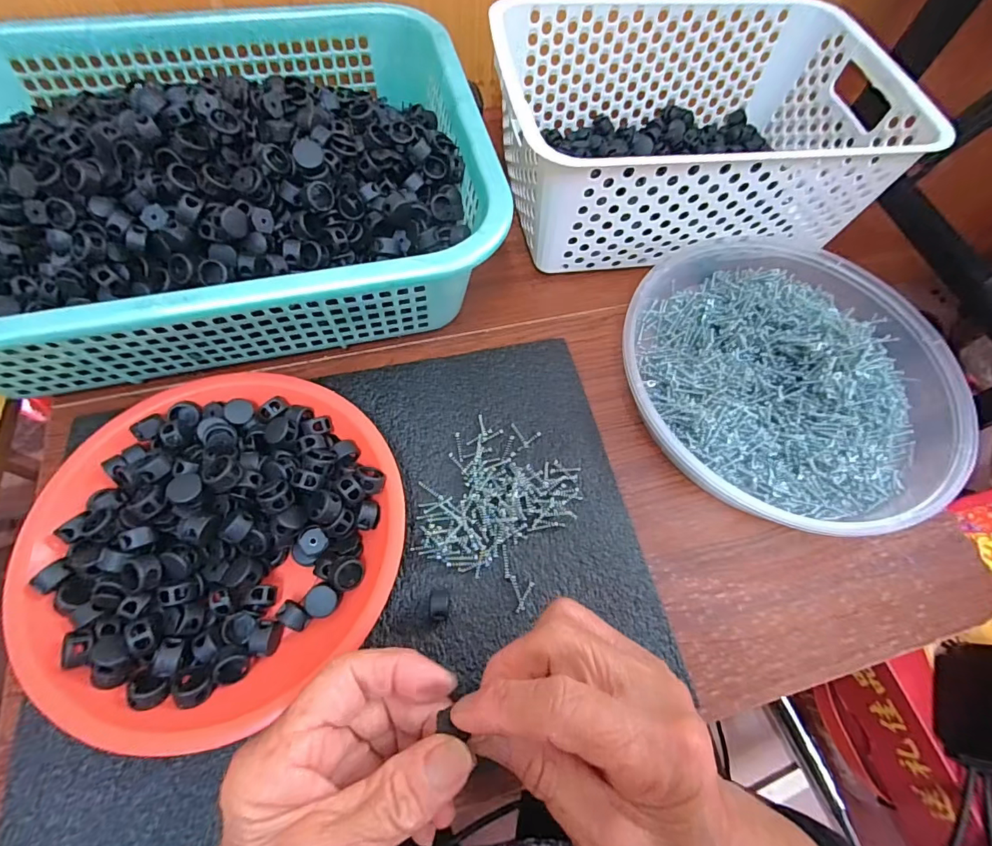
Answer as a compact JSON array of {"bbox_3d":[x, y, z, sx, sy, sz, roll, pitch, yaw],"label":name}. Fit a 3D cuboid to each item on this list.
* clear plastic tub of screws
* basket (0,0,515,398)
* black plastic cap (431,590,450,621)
[{"bbox_3d":[0.210,-0.040,0.336,0.229,0.047,0.220,1,65,-3],"label":"clear plastic tub of screws"},{"bbox_3d":[-0.205,-0.173,0.330,0.381,0.098,0.286,-12,67,-9],"label":"basket"},{"bbox_3d":[-0.031,0.102,0.258,0.010,0.017,0.015,1,65,-3],"label":"black plastic cap"}]

